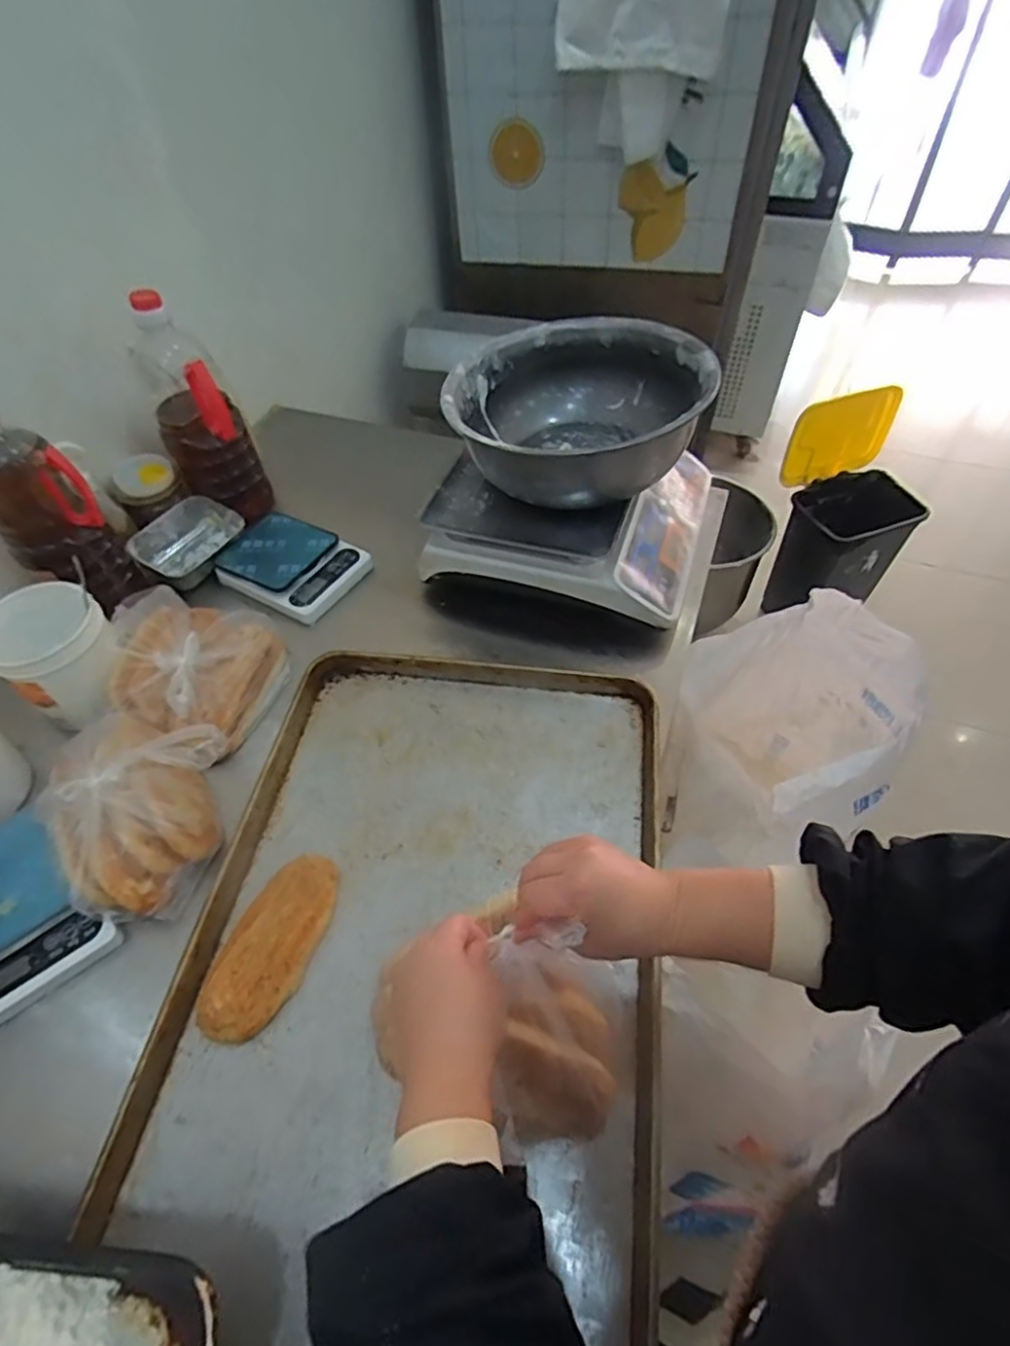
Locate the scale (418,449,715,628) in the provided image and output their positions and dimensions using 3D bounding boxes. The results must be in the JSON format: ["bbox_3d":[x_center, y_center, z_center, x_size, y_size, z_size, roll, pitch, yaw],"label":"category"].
[{"bbox_3d":[0.096,-0.218,0.863,0.343,0.121,0.309,11,54,9],"label":"scale"}]

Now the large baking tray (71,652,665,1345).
[{"bbox_3d":[-0.067,0.231,0.592,0.410,0.040,0.612,6,52,4],"label":"large baking tray"}]

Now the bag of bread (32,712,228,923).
[{"bbox_3d":[-0.360,0.134,0.620,0.153,0.094,0.178,7,52,7],"label":"bag of bread"}]

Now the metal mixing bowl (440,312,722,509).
[{"bbox_3d":[0.087,-0.320,0.816,0.306,0.161,0.306,-1,53,1],"label":"metal mixing bowl"}]

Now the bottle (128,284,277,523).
[{"bbox_3d":[-0.418,-0.359,0.869,0.109,0.276,0.146,-23,56,-16],"label":"bottle"}]

